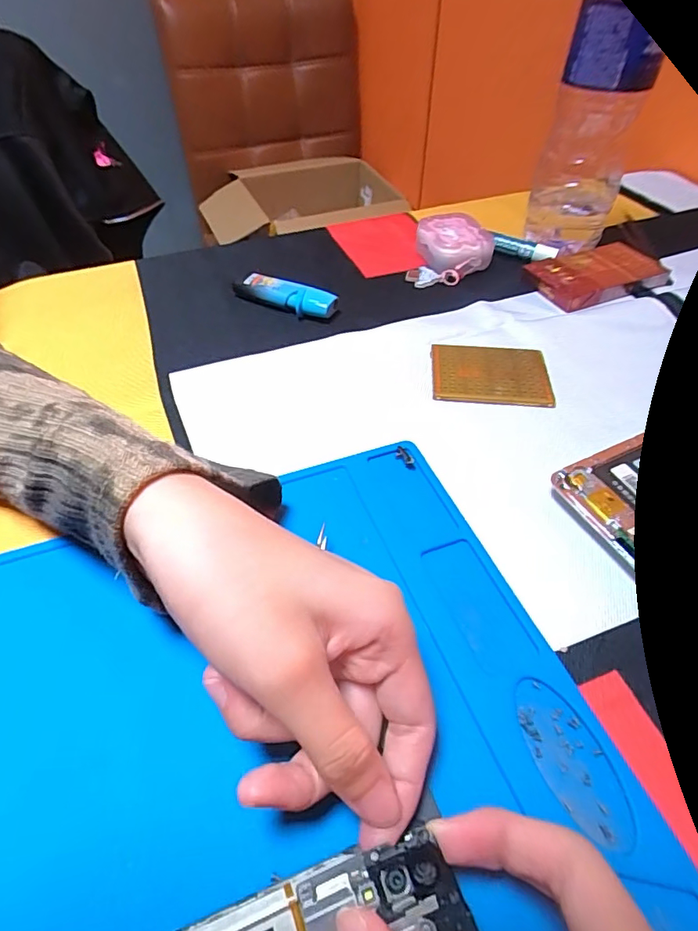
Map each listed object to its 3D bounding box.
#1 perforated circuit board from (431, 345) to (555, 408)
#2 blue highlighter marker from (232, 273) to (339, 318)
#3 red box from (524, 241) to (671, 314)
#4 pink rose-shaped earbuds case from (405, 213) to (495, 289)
[{"bbox_3d":[0.090,-0.060,0.321,0.071,0.004,0.057,3,48,4],"label":"perforated circuit board"},{"bbox_3d":[-0.049,-0.127,0.375,0.085,0.017,0.019,21,52,19],"label":"blue highlighter marker"},{"bbox_3d":[0.195,-0.153,0.394,0.102,0.014,0.056,-22,51,-17],"label":"red box"},{"bbox_3d":[0.084,-0.177,0.409,0.062,0.028,0.069,11,49,11],"label":"pink rose-shaped earbuds case"}]

